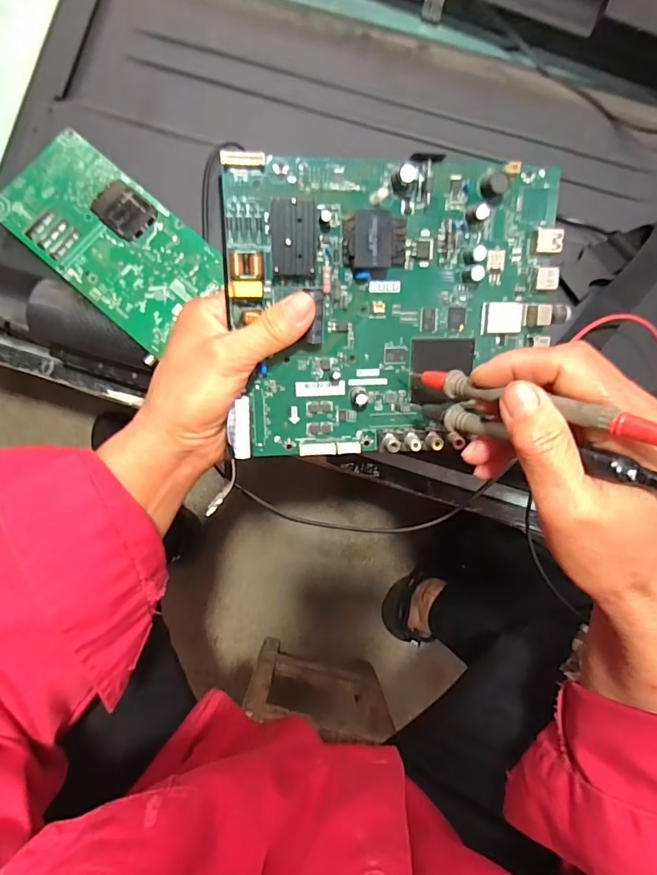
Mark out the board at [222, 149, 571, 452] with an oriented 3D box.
[{"bbox_3d":[0.043,-0.073,0.288,0.193,0.016,0.166,-4,106,-7],"label":"board"}]

